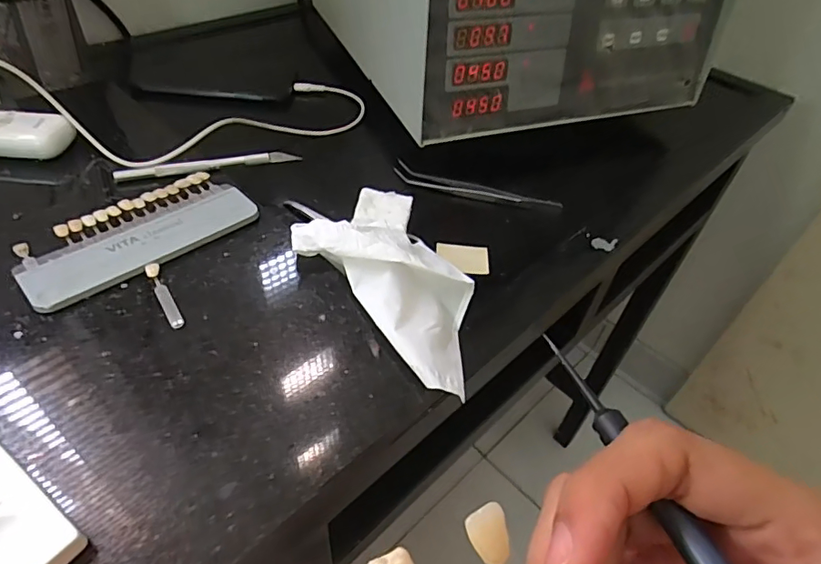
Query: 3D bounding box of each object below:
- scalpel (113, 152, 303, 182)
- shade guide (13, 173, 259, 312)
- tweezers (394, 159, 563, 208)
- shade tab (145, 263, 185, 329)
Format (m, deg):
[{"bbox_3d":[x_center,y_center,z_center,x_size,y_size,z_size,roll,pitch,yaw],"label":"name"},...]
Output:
[{"bbox_3d":[-0.163,-0.095,0.417,0.139,0.009,0.014,-13,48,-18],"label":"scalpel"},{"bbox_3d":[-0.186,-0.035,0.351,0.146,0.005,0.070,-32,56,-32],"label":"shade guide"},{"bbox_3d":[0.057,-0.084,0.451,0.146,0.008,0.019,14,46,8],"label":"tweezers"},{"bbox_3d":[-0.152,0.008,0.316,0.009,0.004,0.057,-23,52,-26],"label":"shade tab"}]

